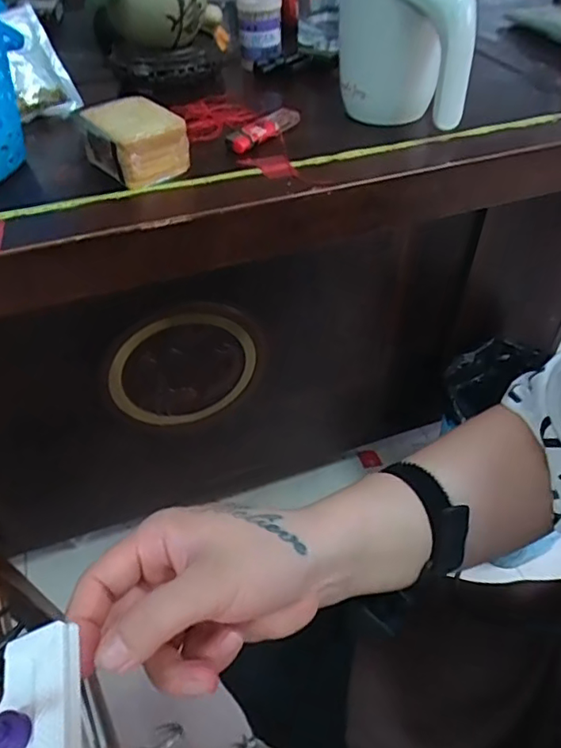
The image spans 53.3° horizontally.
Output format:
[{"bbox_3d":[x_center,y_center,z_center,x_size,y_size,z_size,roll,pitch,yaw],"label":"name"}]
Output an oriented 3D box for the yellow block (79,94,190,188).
[{"bbox_3d":[-0.112,-0.177,0.424,0.053,0.040,0.077,-34,53,-28],"label":"yellow block"}]

